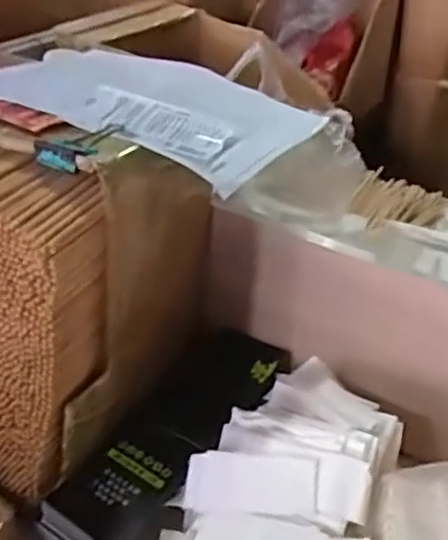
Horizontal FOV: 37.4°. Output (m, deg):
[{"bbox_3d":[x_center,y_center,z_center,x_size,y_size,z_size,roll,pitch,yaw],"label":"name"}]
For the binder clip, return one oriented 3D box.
[{"bbox_3d":[-0.105,-0.098,0.512,0.045,0.017,0.077,22,38,23],"label":"binder clip"}]

